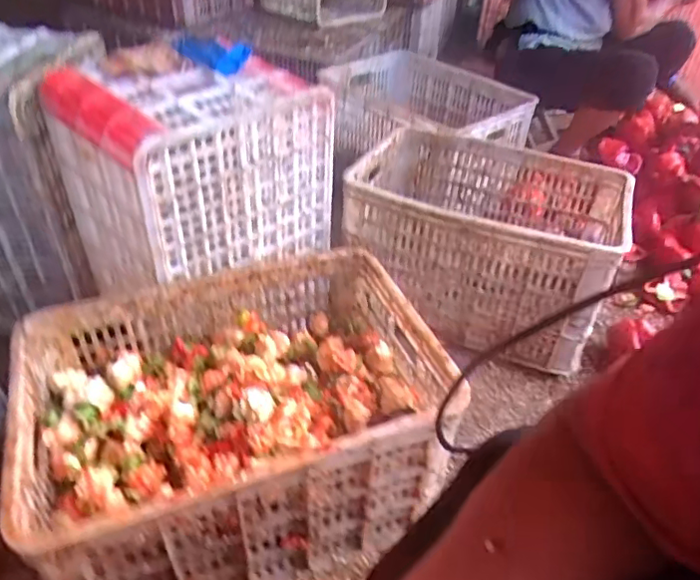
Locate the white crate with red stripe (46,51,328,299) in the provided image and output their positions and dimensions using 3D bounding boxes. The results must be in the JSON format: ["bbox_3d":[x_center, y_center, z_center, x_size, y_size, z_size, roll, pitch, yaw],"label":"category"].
[{"bbox_3d":[-0.252,-0.207,0.945,0.282,0.283,0.345,33,48,32],"label":"white crate with red stripe"}]

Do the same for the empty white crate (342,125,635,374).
[{"bbox_3d":[0.274,-0.129,1.178,0.492,0.269,0.384,17,41,17],"label":"empty white crate"}]

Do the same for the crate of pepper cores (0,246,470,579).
[{"bbox_3d":[-0.162,0.179,0.821,0.513,0.265,0.403,-15,42,-20],"label":"crate of pepper cores"}]

